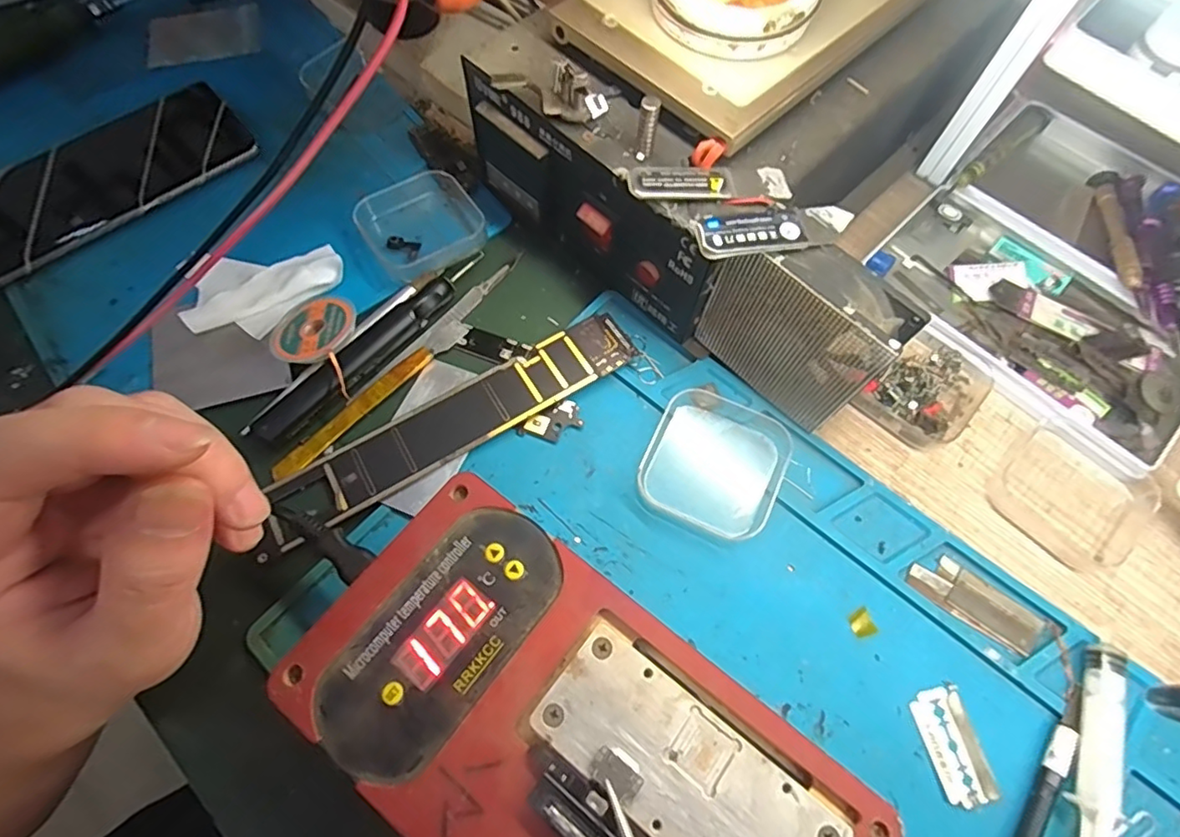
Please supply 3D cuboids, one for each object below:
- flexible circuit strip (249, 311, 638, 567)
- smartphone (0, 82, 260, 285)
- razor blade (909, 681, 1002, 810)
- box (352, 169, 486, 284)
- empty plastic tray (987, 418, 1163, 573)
[{"bbox_3d":[-0.069,0.003,0.292,0.201,0.004,0.034,-30,65,-12],"label":"flexible circuit strip"},{"bbox_3d":[-0.287,-0.146,0.340,0.160,0.011,0.082,-36,72,-15],"label":"smartphone"},{"bbox_3d":[0.152,0.136,0.240,0.024,0.004,0.042,-12,67,-6],"label":"razor blade"},{"bbox_3d":[-0.096,-0.112,0.334,0.064,0.017,0.064,-36,72,-15],"label":"box"},{"bbox_3d":[0.242,0.039,0.288,0.060,0.012,0.064,-41,73,-17],"label":"empty plastic tray"}]

